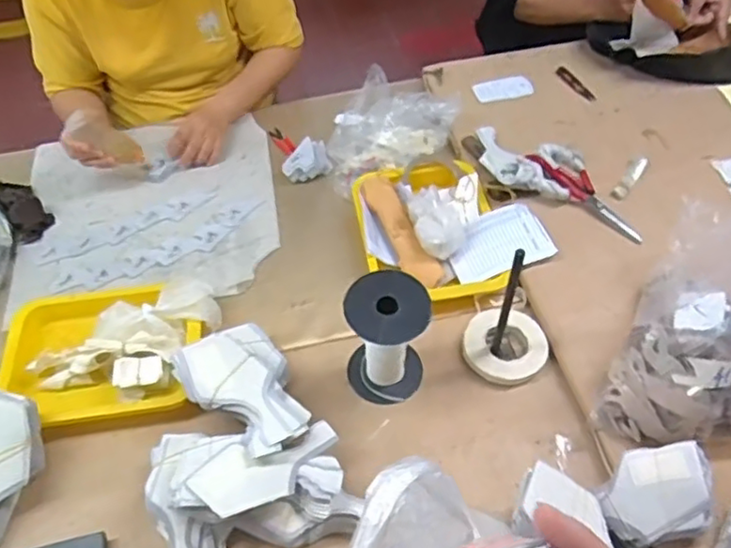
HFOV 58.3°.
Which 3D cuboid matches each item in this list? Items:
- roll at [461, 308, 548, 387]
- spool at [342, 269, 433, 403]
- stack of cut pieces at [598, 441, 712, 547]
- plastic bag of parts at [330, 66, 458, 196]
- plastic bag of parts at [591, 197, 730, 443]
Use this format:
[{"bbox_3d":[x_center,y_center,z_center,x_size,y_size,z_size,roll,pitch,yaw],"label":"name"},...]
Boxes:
[{"bbox_3d":[0.182,0.095,0.869,0.104,0.032,0.101,-1,53,1],"label":"roll"},{"bbox_3d":[0.025,0.079,0.795,0.096,0.154,0.088,0,53,2],"label":"spool"},{"bbox_3d":[0.303,0.228,0.682,0.110,0.018,0.090,-24,61,23],"label":"stack of cut pieces"},{"bbox_3d":[0.024,-0.263,1.076,0.240,0.120,0.156,-31,58,-20],"label":"plastic bag of parts"},{"bbox_3d":[0.420,0.047,0.736,0.191,0.208,0.288,25,58,19],"label":"plastic bag of parts"}]

